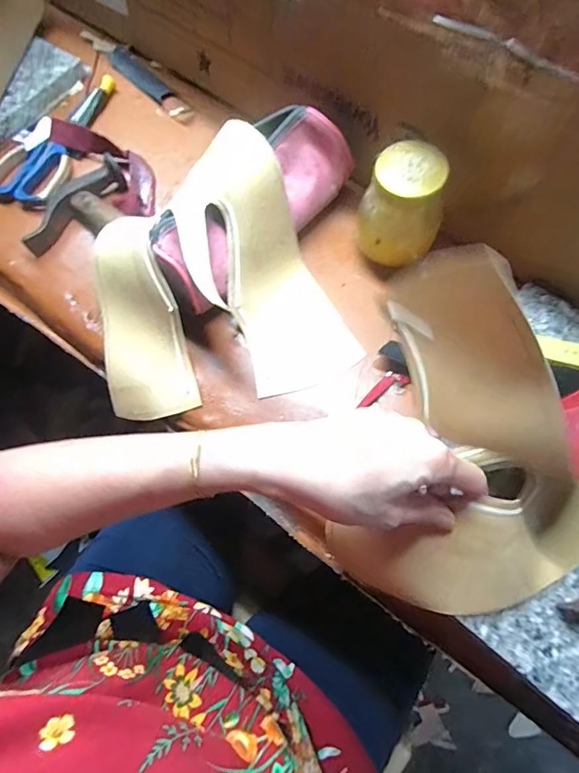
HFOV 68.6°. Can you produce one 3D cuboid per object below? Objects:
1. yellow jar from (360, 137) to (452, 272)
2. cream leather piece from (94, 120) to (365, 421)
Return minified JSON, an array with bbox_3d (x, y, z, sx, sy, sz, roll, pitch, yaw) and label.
[{"bbox_3d":[0.091,-0.153,0.355,0.062,0.073,0.055,1,70,3],"label":"yellow jar"},{"bbox_3d":[-0.071,-0.093,0.369,0.216,0.091,0.210,-15,71,-4],"label":"cream leather piece"}]

